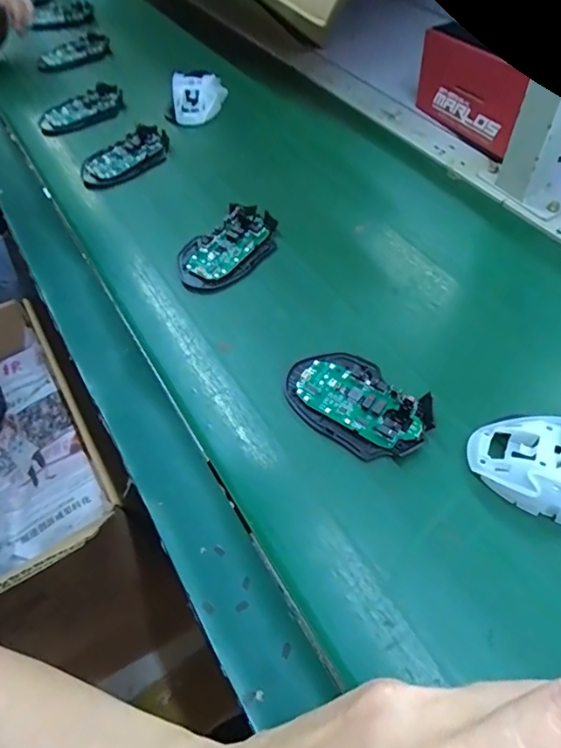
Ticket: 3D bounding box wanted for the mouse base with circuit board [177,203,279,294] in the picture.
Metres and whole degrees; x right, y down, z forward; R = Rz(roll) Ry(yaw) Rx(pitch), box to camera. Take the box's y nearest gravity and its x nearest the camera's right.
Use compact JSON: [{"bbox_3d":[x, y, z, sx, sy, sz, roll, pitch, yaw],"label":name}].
[{"bbox_3d":[-0.051,-0.126,0.487,0.068,0.020,0.114,36,64,25],"label":"mouse base with circuit board"}]

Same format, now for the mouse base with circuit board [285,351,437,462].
[{"bbox_3d":[0.058,0.019,0.377,0.111,0.016,0.072,36,64,25],"label":"mouse base with circuit board"}]

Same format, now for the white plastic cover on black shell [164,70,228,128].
[{"bbox_3d":[-0.109,-0.364,0.650,0.058,0.046,0.096,10,56,10],"label":"white plastic cover on black shell"}]

